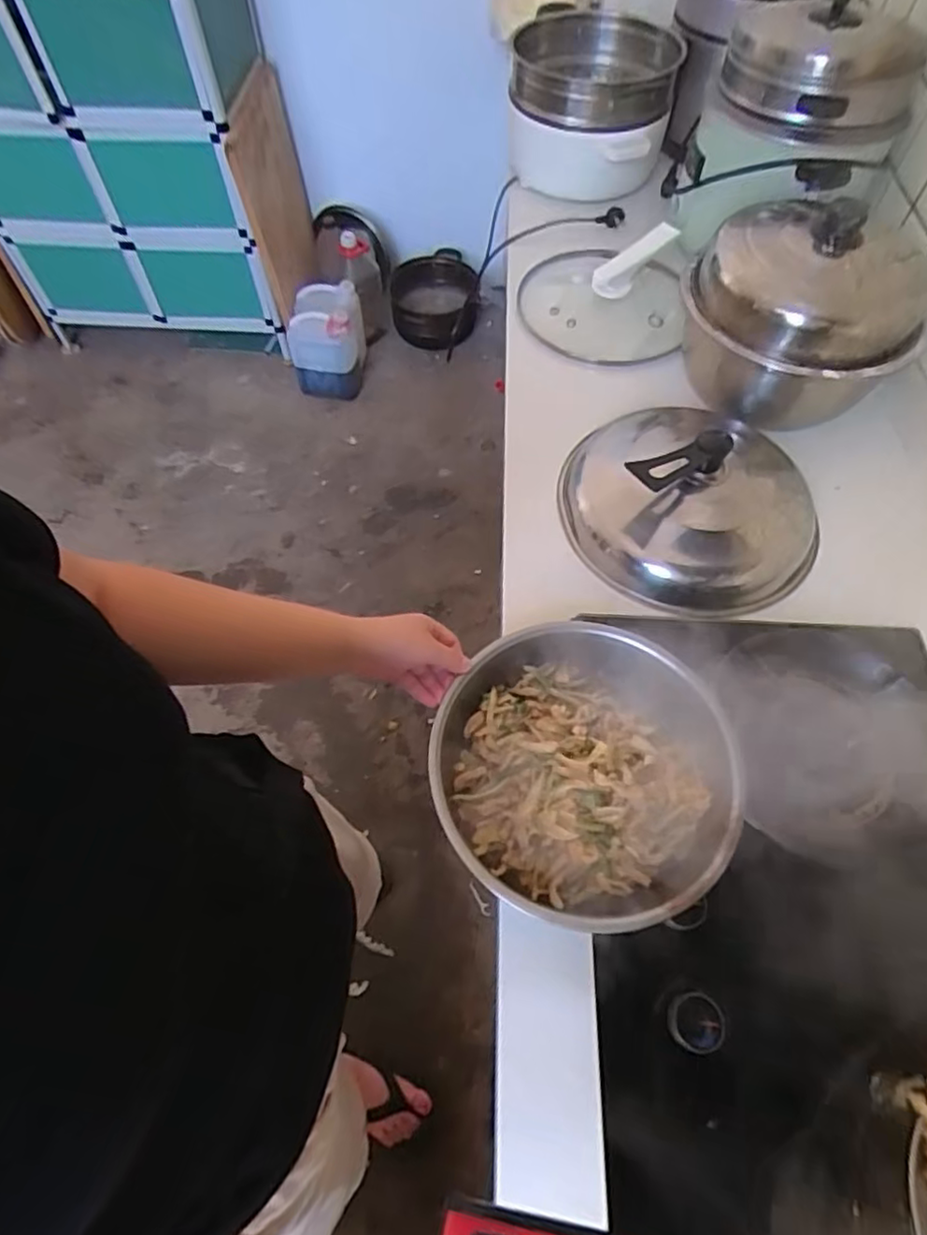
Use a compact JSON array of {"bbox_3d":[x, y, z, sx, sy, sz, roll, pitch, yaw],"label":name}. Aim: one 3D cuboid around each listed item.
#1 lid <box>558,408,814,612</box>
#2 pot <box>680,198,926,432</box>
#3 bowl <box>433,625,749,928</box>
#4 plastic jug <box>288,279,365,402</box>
[{"bbox_3d":[0.291,-0.153,0.786,0.318,0.138,0.282,10,60,6],"label":"lid"},{"bbox_3d":[0.458,-0.420,0.844,0.276,0.215,0.272,0,60,0],"label":"pot"},{"bbox_3d":[0.112,0.141,0.600,0.267,0.068,0.271,0,60,0],"label":"bowl"},{"bbox_3d":[-0.381,-0.766,1.753,0.186,0.264,0.217,1,60,0],"label":"plastic jug"}]

